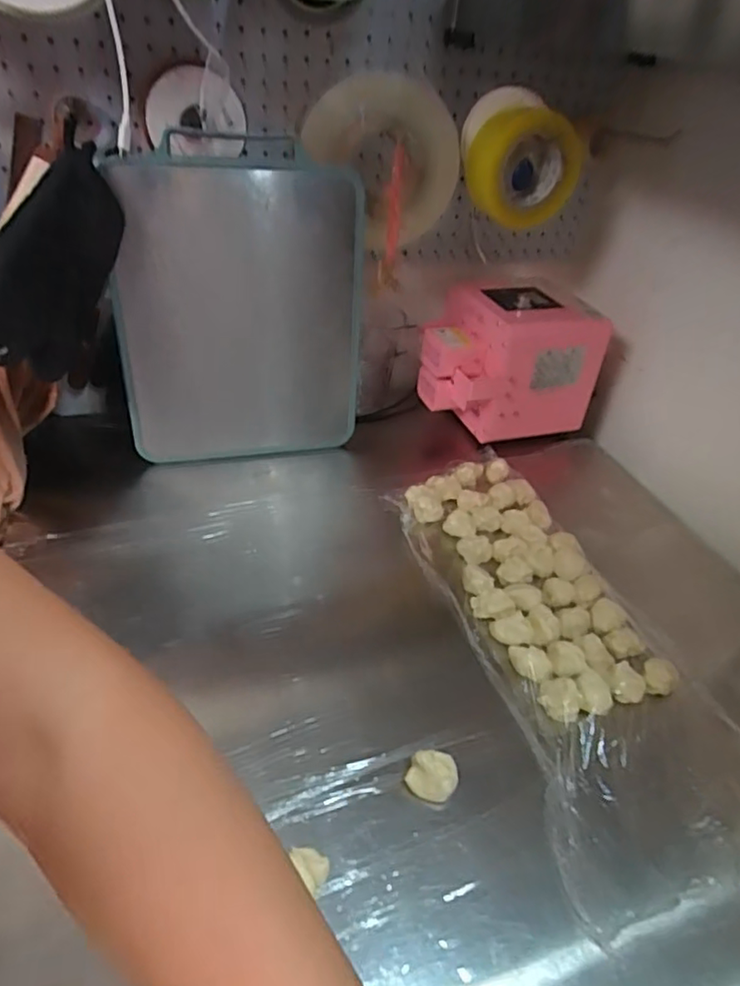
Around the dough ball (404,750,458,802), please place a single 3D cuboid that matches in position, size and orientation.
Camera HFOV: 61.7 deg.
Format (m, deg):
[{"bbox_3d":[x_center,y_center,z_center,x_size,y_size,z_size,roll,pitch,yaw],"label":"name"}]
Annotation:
[{"bbox_3d":[0.050,0.225,0.493,0.037,0.023,0.035,4,38,-3],"label":"dough ball"}]

